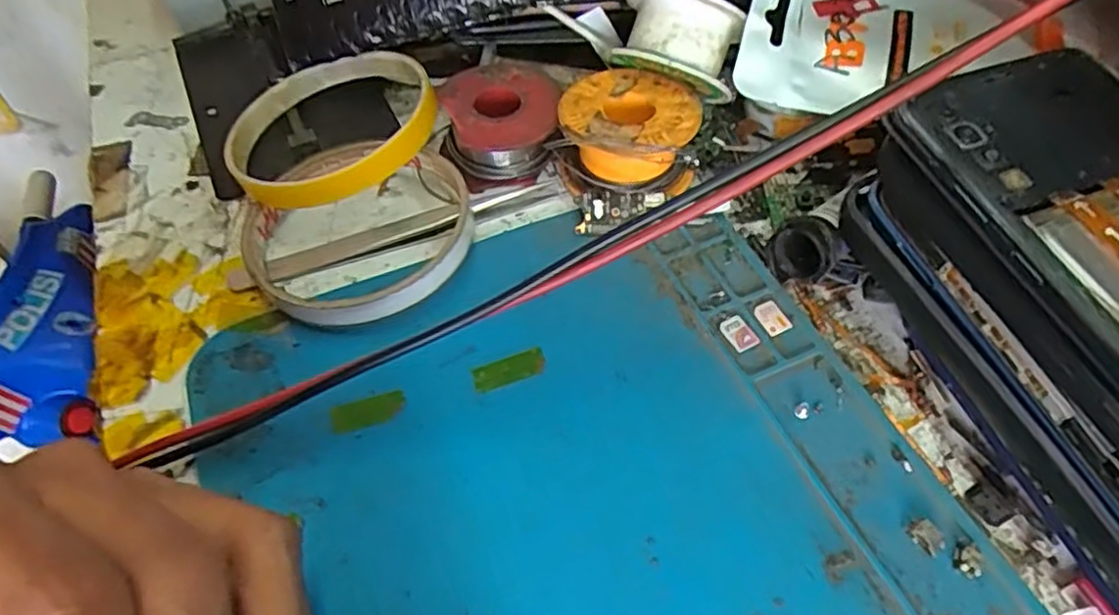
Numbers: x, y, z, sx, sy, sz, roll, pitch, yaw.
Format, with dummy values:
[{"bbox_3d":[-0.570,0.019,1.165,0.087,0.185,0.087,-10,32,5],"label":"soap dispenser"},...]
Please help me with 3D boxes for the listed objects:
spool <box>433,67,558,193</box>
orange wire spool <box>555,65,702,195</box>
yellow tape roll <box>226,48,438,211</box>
[{"bbox_3d":[-0.023,-0.074,0.281,0.045,0.027,0.044,-5,54,-1],"label":"spool"},{"bbox_3d":[0.027,-0.065,0.271,0.051,0.029,0.050,-1,54,2],"label":"orange wire spool"},{"bbox_3d":[-0.088,-0.071,0.269,0.080,0.012,0.084,-21,49,0],"label":"yellow tape roll"}]

